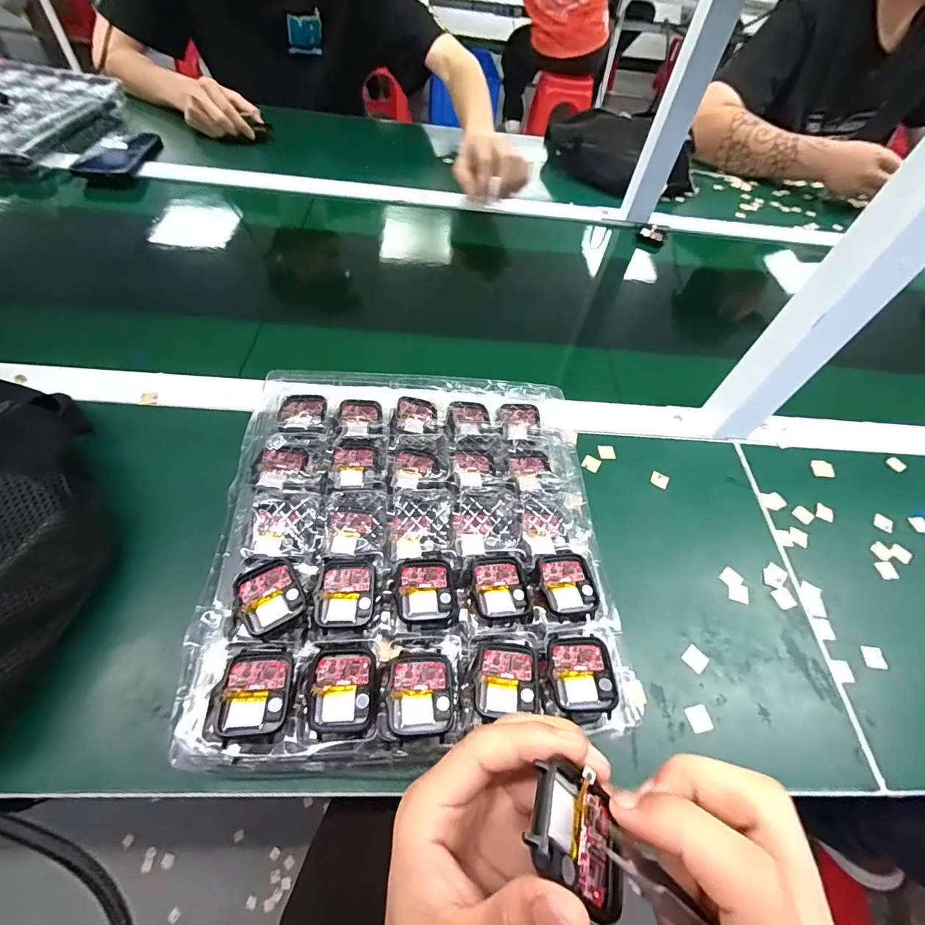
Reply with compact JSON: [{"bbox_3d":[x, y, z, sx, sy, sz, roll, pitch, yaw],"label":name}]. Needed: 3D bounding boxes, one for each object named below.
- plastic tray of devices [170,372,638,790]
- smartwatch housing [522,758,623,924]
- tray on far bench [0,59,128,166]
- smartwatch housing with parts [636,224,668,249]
[{"bbox_3d":[-0.034,0.049,0.319,0.259,0.024,0.286,0,56,-5],"label":"plastic tray of devices"},{"bbox_3d":[0.041,0.133,0.157,0.052,0.006,0.035,49,37,-10],"label":"smartwatch housing"},{"bbox_3d":[-0.759,-0.555,0.681,0.331,0.050,0.307,7,56,-2],"label":"tray on far bench"},{"bbox_3d":[0.299,-0.358,0.691,0.046,0.022,0.037,27,58,13],"label":"smartwatch housing with parts"}]

